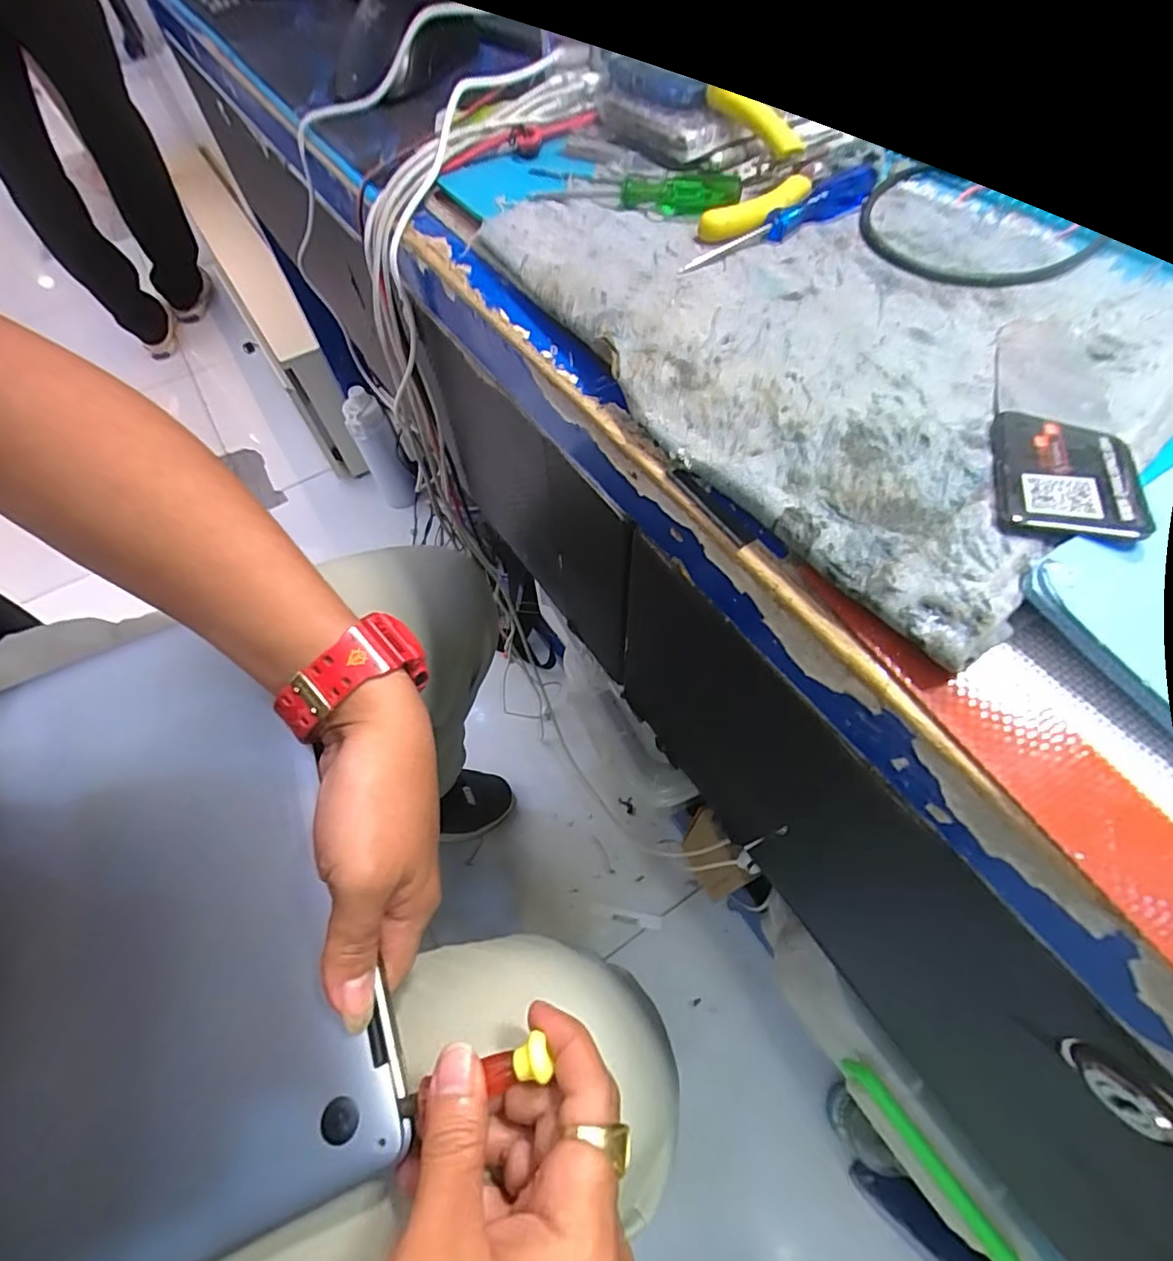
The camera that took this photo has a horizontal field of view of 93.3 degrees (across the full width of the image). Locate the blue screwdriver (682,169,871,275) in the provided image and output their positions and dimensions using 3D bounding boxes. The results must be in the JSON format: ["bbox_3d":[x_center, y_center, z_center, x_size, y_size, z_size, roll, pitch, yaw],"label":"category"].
[{"bbox_3d":[0.096,-0.194,0.262,0.117,0.013,0.019,-33,64,-16],"label":"blue screwdriver"}]

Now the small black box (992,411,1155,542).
[{"bbox_3d":[0.141,-0.047,0.163,0.033,0.004,0.054,12,55,21],"label":"small black box"}]

